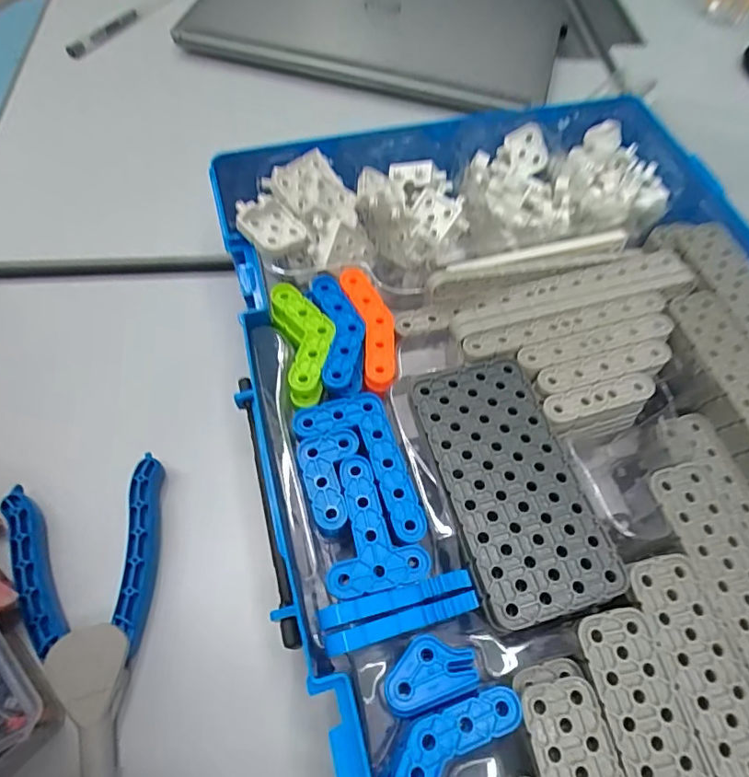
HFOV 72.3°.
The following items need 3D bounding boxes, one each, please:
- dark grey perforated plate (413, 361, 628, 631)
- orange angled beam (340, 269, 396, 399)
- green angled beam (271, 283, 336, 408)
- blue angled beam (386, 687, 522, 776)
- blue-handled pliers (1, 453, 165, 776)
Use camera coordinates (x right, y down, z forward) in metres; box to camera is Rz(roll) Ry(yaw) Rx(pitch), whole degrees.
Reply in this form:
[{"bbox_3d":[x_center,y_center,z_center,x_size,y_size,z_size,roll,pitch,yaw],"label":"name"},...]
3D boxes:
[{"bbox_3d":[0.053,0.034,0.198,0.049,0.004,0.099,-13,63,-10],"label":"dark grey perforated plate"},{"bbox_3d":[-0.001,-0.028,0.230,0.020,0.004,0.064,-7,62,-7],"label":"orange angled beam"},{"bbox_3d":[-0.030,-0.021,0.228,0.024,0.009,0.057,-13,63,-10],"label":"green angled beam"},{"bbox_3d":[0.020,0.119,0.152,0.031,0.004,0.063,23,63,9],"label":"blue angled beam"},{"bbox_3d":[-0.134,0.097,0.226,0.069,0.015,0.128,-2,62,-4],"label":"blue-handled pliers"}]

